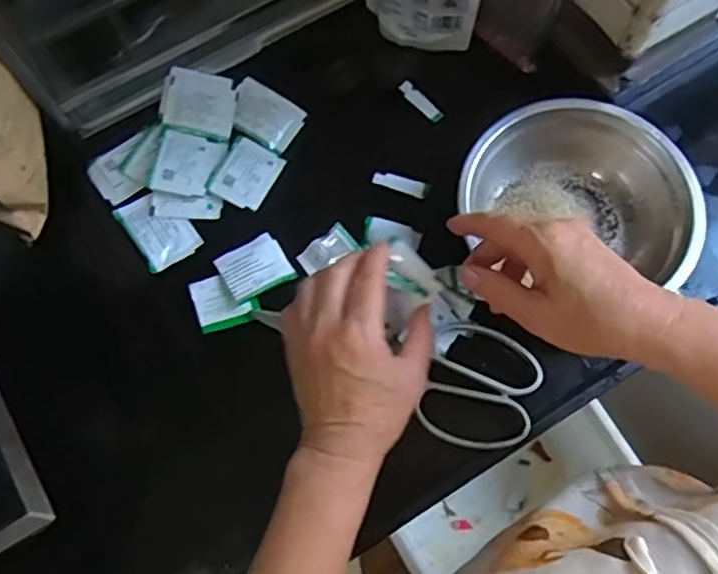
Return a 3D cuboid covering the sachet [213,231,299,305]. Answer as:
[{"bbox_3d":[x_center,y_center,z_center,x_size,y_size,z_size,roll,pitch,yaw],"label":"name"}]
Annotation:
[{"bbox_3d":[-0.086,-0.017,0.538,0.054,0.005,0.046,-31,75,-9],"label":"sachet"}]

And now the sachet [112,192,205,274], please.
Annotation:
[{"bbox_3d":[-0.169,-0.049,0.552,0.048,0.011,0.066,-34,76,-9],"label":"sachet"}]

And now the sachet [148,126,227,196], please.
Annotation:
[{"bbox_3d":[-0.148,-0.108,0.563,0.050,0.010,0.060,10,73,4],"label":"sachet"}]

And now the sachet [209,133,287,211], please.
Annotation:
[{"bbox_3d":[-0.097,-0.099,0.568,0.048,0.008,0.060,25,75,8],"label":"sachet"}]

